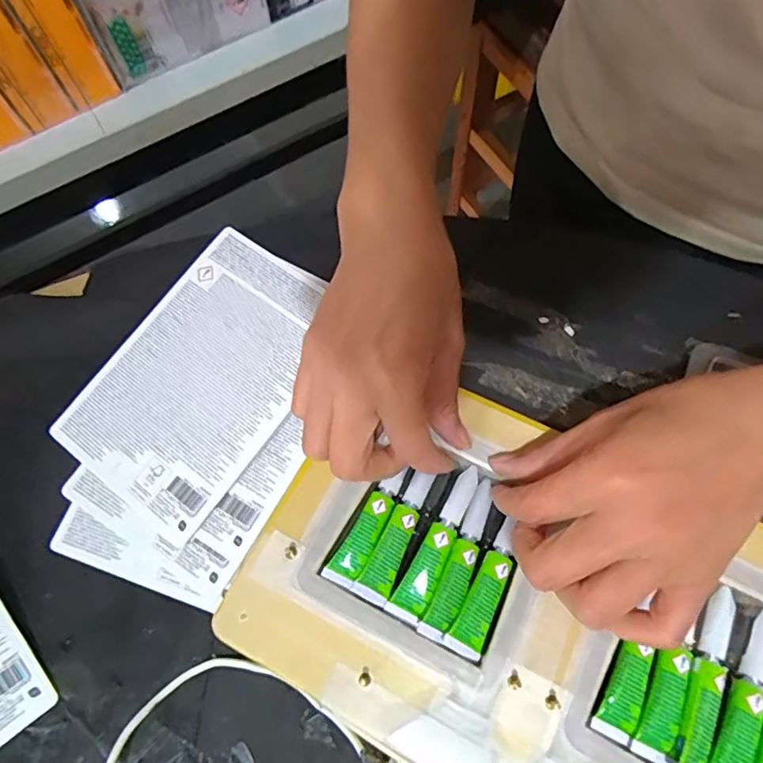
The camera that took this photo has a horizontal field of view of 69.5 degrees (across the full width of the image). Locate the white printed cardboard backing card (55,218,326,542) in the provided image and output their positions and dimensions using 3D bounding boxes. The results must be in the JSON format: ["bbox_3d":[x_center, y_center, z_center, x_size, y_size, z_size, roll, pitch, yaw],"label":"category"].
[{"bbox_3d":[-0.108,-0.004,0.332,0.113,0.004,0.165,35,79,15],"label":"white printed cardboard backing card"}]

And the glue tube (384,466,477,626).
[{"bbox_3d":[0.028,0.079,0.273,0.015,0.008,0.080,26,70,14],"label":"glue tube"}]

